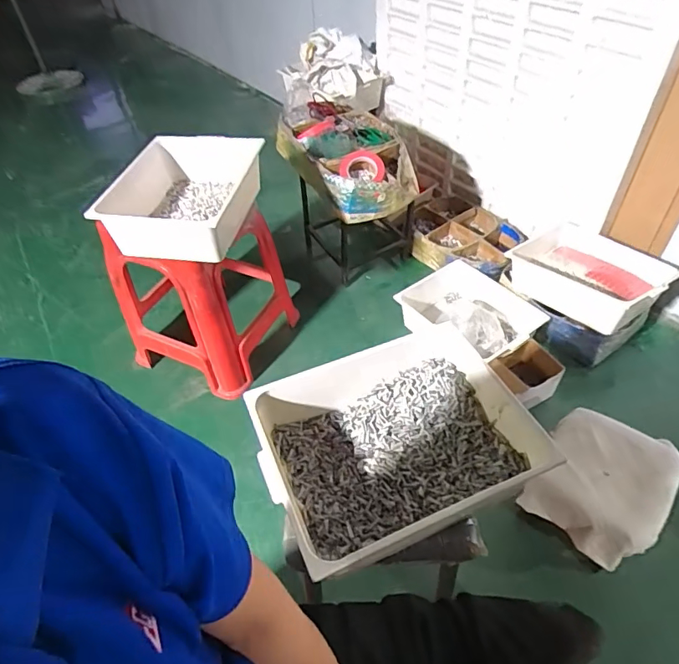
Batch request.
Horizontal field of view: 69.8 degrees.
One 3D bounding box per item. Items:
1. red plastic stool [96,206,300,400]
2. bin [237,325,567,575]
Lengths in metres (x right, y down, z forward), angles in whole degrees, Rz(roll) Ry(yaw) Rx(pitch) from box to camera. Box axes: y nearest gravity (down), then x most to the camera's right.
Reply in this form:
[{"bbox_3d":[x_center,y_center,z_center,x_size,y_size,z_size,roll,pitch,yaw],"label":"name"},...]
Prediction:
[{"bbox_3d":[-0.376,-0.143,1.400,0.385,0.435,0.414,14,50,16],"label":"red plastic stool"},{"bbox_3d":[0.079,0.158,0.709,0.360,0.109,0.282,-20,49,-14],"label":"bin"}]

